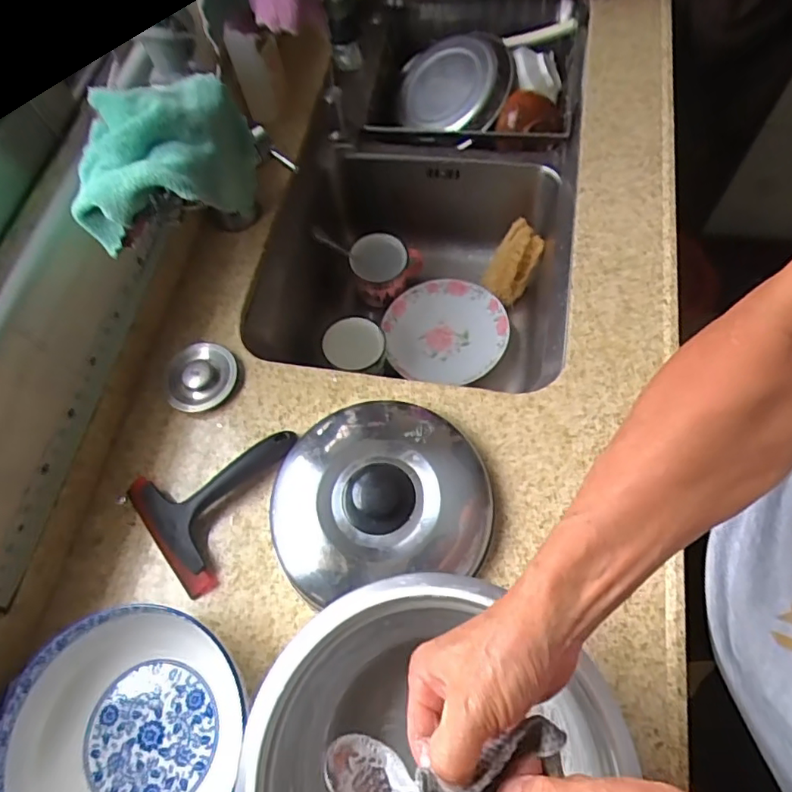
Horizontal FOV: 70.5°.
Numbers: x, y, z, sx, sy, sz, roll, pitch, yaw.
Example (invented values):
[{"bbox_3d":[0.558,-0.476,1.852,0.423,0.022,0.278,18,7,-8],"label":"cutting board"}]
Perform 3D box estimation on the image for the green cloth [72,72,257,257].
[{"bbox_3d":[-0.202,-0.212,0.500,0.122,0.083,0.167,-4,64,2],"label":"green cloth"}]

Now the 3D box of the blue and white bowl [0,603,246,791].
[{"bbox_3d":[-0.217,0.281,0.458,0.190,0.068,0.194,-2,65,5],"label":"blue and white bowl"}]

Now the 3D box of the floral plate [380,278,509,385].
[{"bbox_3d":[0.074,-0.097,0.860,0.188,0.029,0.175,-2,65,5],"label":"floral plate"}]

